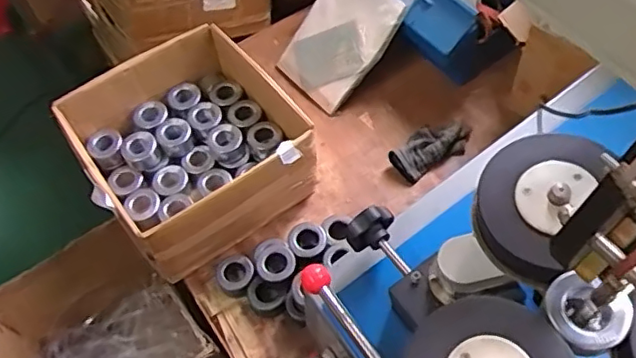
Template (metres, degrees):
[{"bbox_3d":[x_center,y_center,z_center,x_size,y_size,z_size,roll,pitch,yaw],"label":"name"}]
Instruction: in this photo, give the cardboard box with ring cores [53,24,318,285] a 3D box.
[{"bbox_3d":[-0.215,-0.057,0.976,0.332,0.148,0.333,-35,62,-17],"label":"cardboard box with ring cores"}]

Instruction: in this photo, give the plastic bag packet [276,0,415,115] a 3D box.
[{"bbox_3d":[0.044,-0.289,1.107,0.190,0.050,0.277,46,105,24],"label":"plastic bag packet"}]

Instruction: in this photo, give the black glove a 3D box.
[{"bbox_3d":[0.207,-0.062,1.043,0.158,0.034,0.077,-31,61,-15],"label":"black glove"}]

